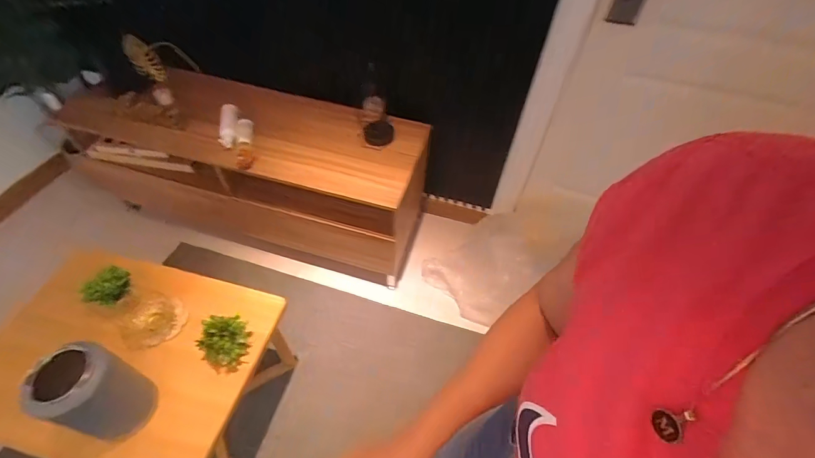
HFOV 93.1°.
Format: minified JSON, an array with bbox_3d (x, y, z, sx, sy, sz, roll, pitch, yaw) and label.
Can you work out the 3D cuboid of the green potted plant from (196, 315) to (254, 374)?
[{"bbox_3d":[-0.412,0.257,0.872,0.094,0.088,0.108,-1,51,-5],"label":"green potted plant"}]

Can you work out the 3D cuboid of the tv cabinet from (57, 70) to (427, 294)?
[{"bbox_3d":[-0.571,-0.244,1.411,1.236,0.487,0.367,14,52,7],"label":"tv cabinet"}]

